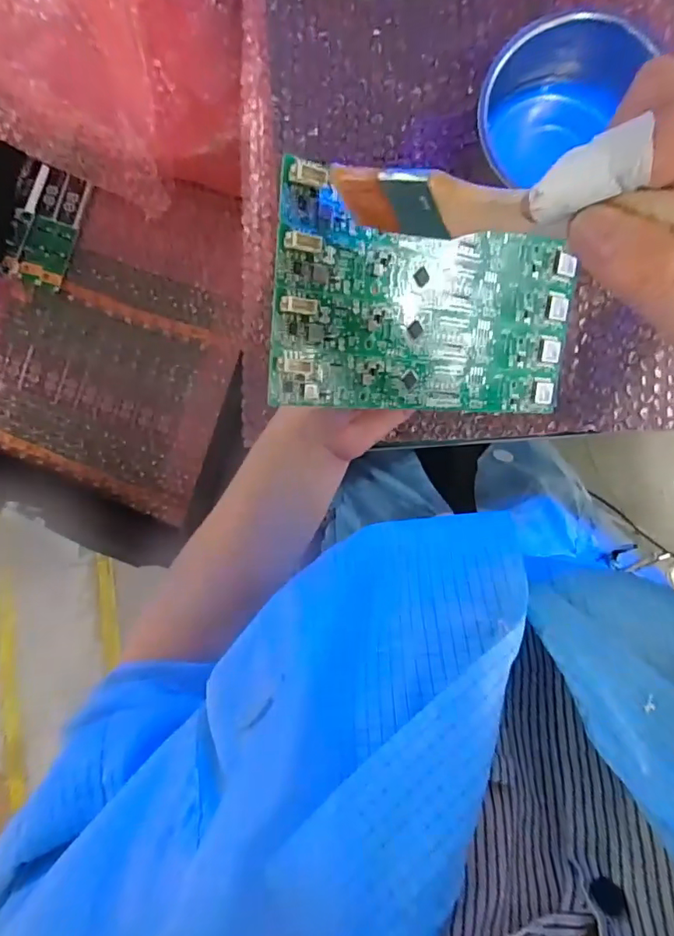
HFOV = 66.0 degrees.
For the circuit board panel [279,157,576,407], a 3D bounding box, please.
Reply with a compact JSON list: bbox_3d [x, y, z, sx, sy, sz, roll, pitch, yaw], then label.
[{"bbox_3d":[0.060,-0.081,0.278,0.200,0.007,0.099,-3,105,-32],"label":"circuit board panel"}]

